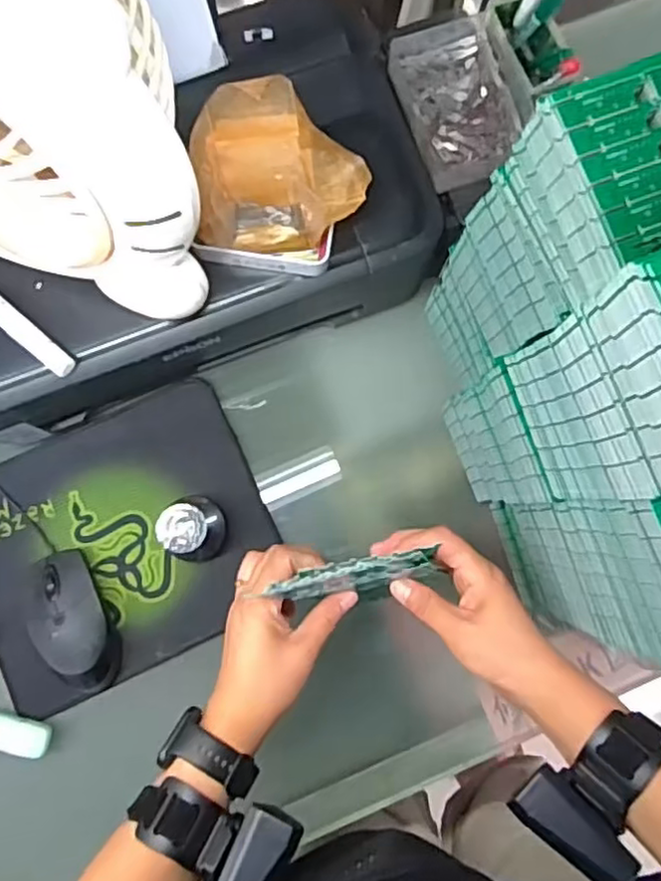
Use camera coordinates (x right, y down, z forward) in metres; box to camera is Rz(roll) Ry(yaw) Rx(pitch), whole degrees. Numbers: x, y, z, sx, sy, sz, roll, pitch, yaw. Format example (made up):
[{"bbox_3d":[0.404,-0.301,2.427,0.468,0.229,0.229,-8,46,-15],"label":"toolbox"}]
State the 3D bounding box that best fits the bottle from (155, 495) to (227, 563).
[{"bbox_3d":[-0.107,0.070,0.535,0.046,0.073,0.044,0,83,-1],"label":"bottle"}]

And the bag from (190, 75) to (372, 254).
[{"bbox_3d":[-0.028,-0.173,0.434,0.104,0.063,0.087,-4,83,-2],"label":"bag"}]

